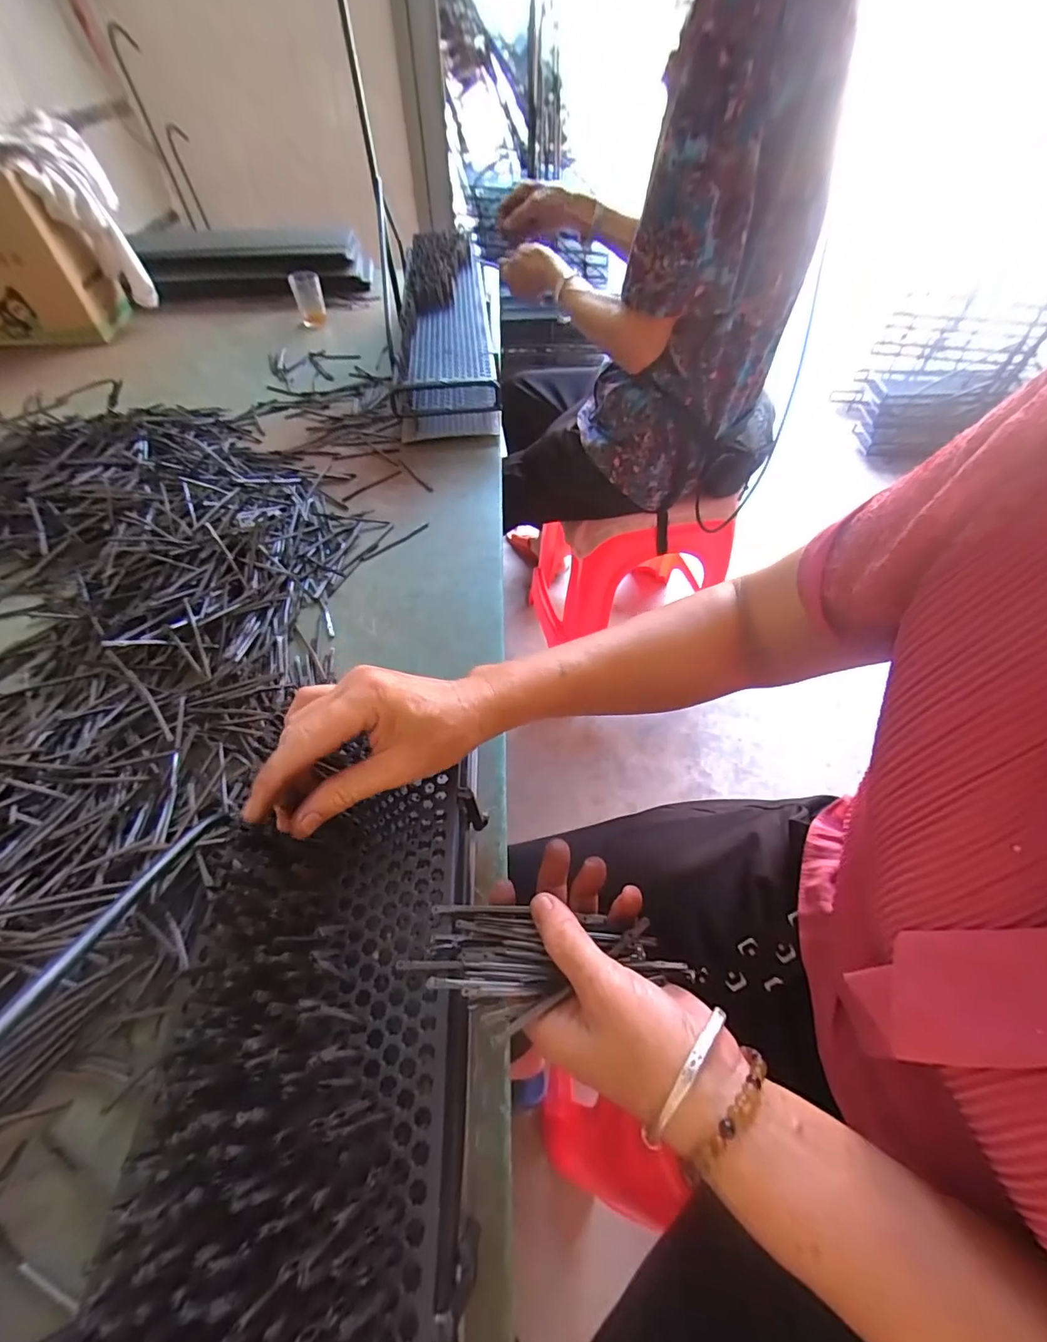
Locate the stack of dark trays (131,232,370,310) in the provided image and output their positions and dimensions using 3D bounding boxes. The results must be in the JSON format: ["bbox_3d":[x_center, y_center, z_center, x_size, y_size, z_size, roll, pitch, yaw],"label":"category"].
[{"bbox_3d":[-0.542,-0.827,1.020,0.409,0.108,0.102,-8,54,-6],"label":"stack of dark trays"}]

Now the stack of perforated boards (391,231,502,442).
[{"bbox_3d":[-0.125,-0.575,0.826,0.144,0.125,0.519,-3,54,-2],"label":"stack of perforated boards"}]

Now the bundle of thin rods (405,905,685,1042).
[{"bbox_3d":[0.011,0.151,0.253,0.135,0.020,0.057,0,54,0],"label":"bundle of thin rods"}]

